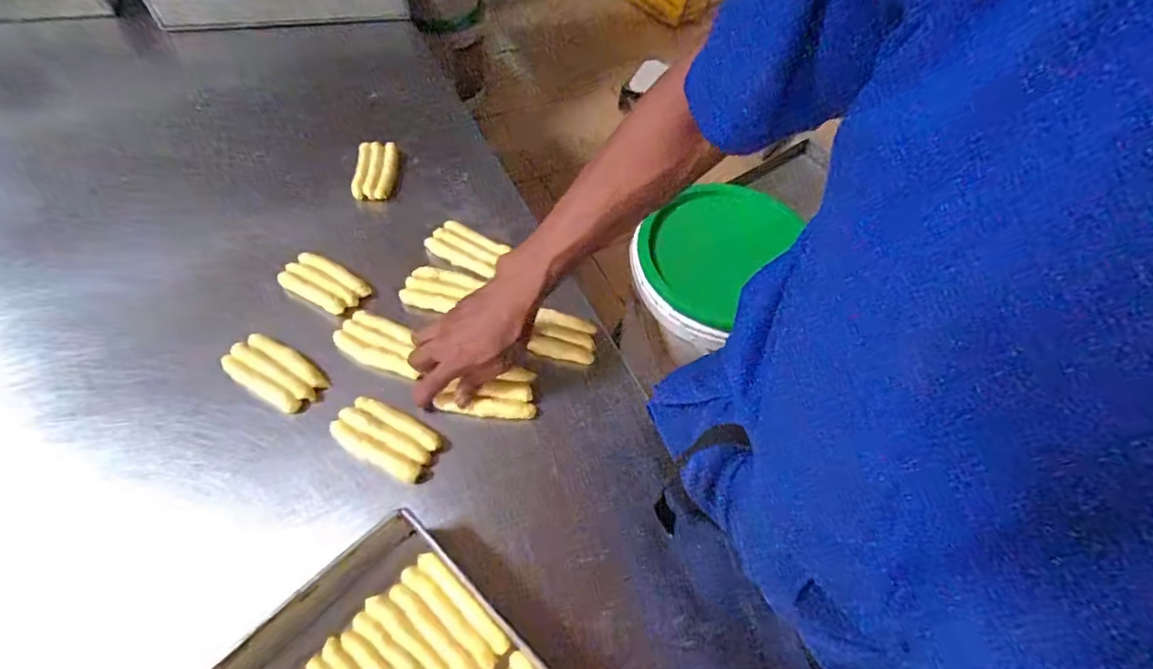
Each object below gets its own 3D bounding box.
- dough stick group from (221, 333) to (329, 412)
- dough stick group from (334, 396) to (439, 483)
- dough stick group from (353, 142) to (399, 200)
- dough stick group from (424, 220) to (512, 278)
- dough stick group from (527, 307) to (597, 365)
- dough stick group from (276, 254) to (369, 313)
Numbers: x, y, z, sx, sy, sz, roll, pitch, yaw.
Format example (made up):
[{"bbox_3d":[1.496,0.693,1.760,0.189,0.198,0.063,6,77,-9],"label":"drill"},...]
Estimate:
[{"bbox_3d":[-0.317,0.039,0.556,0.102,0.019,0.053,27,60,14],"label":"dough stick group"},{"bbox_3d":[-0.188,0.102,0.529,0.100,0.024,0.055,22,59,11],"label":"dough stick group"},{"bbox_3d":[-0.273,-0.224,0.720,0.055,0.024,0.095,0,58,-6],"label":"dough stick group"},{"bbox_3d":[-0.135,-0.106,0.658,0.094,0.024,0.045,28,59,12],"label":"dough stick group"},{"bbox_3d":[-0.014,0.001,0.598,0.080,0.018,0.049,11,57,3],"label":"dough stick group"},{"bbox_3d":[-0.296,-0.060,0.621,0.098,0.017,0.049,27,59,11],"label":"dough stick group"}]

